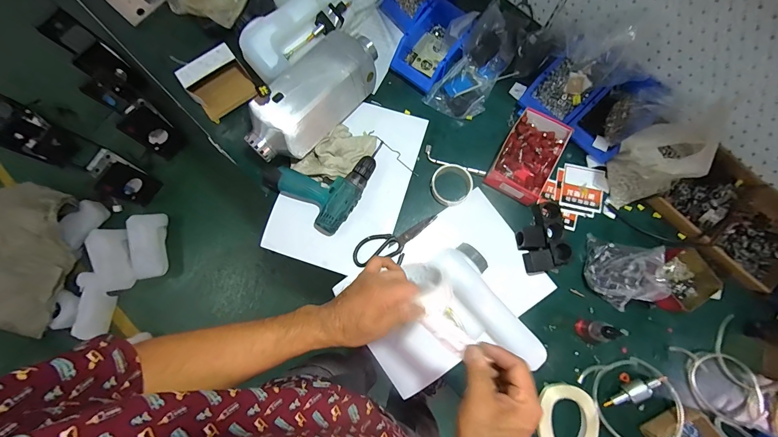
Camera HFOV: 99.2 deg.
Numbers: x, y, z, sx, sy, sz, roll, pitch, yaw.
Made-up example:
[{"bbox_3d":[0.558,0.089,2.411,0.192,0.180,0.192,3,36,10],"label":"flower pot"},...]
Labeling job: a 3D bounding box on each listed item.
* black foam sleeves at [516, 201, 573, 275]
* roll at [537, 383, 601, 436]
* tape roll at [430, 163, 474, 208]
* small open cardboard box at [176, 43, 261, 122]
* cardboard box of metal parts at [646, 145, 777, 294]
[{"bbox_3d":[0.322,0.039,0.693,0.095,0.034,0.137,-12,79,-1],"label":"black foam sleeves"},{"bbox_3d":[0.349,0.399,0.644,0.111,0.016,0.137,11,80,3],"label":"roll"},{"bbox_3d":[0.137,-0.073,0.727,0.089,0.023,0.091,0,79,1],"label":"tape roll"},{"bbox_3d":[-0.391,-0.310,0.769,0.134,0.072,0.123,-39,81,-6],"label":"small open cardboard box"},{"bbox_3d":[0.717,-0.002,0.688,0.190,0.051,0.269,-41,81,-6],"label":"cardboard box of metal parts"}]

